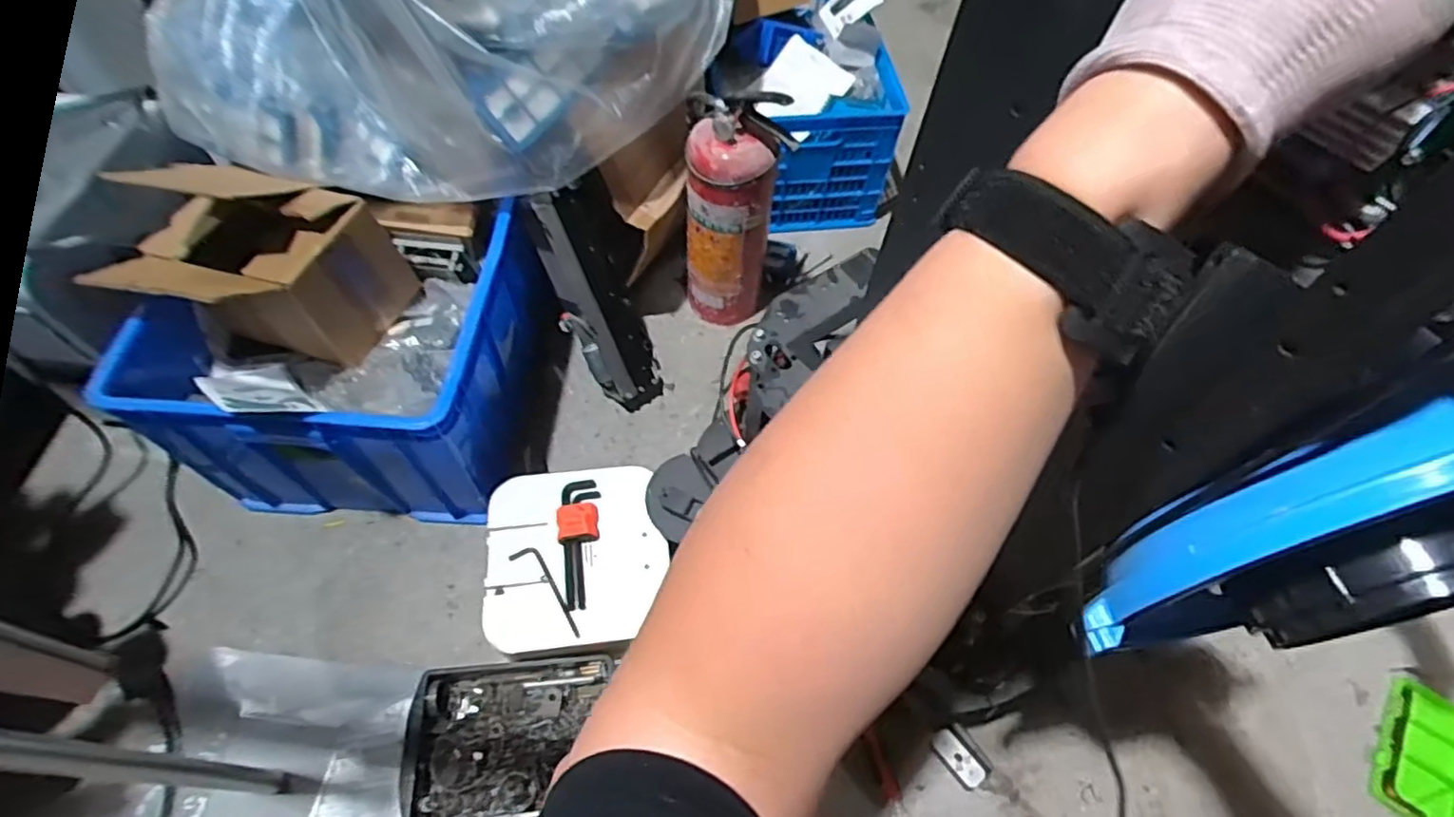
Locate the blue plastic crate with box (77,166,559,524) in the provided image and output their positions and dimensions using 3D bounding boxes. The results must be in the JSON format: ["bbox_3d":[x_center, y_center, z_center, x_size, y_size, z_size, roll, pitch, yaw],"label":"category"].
[{"bbox_3d":[-0.530,-0.096,0.947,0.458,0.362,0.373,4,57,-1],"label":"blue plastic crate with box"}]

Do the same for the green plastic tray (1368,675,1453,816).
[{"bbox_3d":[0.946,0.470,0.906,0.106,0.016,0.194,33,62,16],"label":"green plastic tray"}]

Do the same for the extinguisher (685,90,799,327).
[{"bbox_3d":[0.002,-0.326,1.122,0.140,0.424,0.151,-2,58,-5],"label":"extinguisher"}]

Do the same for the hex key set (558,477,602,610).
[{"bbox_3d":[-0.201,0.175,0.908,0.052,0.037,0.181,-3,58,-5],"label":"hex key set"}]

